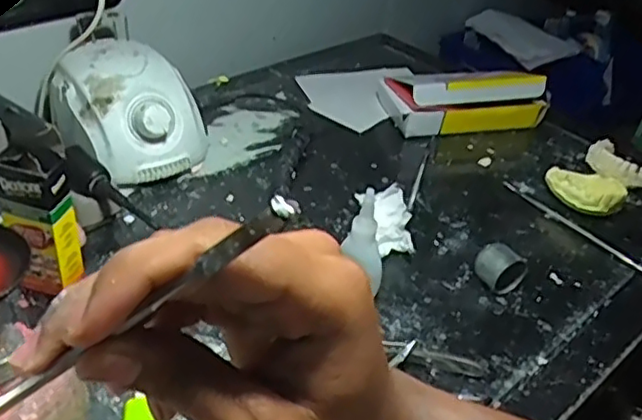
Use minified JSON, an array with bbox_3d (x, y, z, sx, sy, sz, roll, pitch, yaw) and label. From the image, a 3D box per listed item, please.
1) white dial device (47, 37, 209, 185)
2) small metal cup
[{"bbox_3d":[-0.169,-0.086,0.568,0.103,0.080,0.132,-25,48,-35],"label":"white dial device"},{"bbox_3d":[0.135,0.043,0.486,0.029,0.030,0.030,-17,44,-29],"label":"small metal cup"}]

